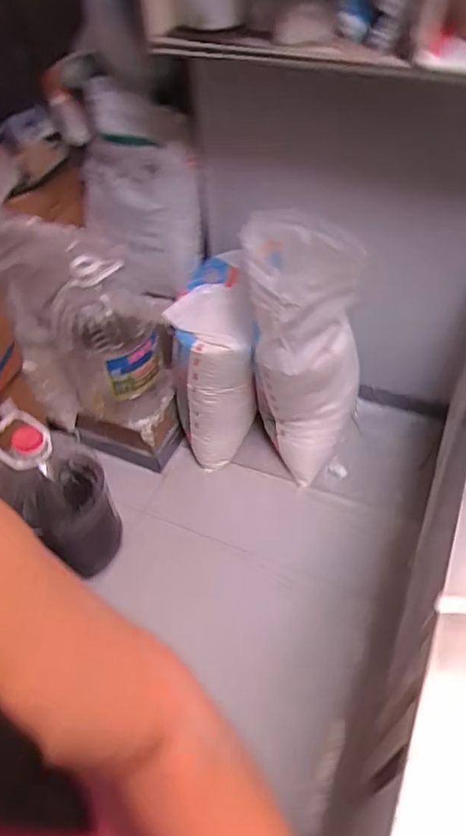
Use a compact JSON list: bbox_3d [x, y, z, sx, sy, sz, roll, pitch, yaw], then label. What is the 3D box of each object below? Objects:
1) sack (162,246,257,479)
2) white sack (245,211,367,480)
[{"bbox_3d":[-0.063,-0.197,1.692,0.234,0.557,0.411,-6,49,0],"label":"sack"},{"bbox_3d":[0.203,-0.199,1.591,0.316,0.668,0.398,1,49,6],"label":"white sack"}]

